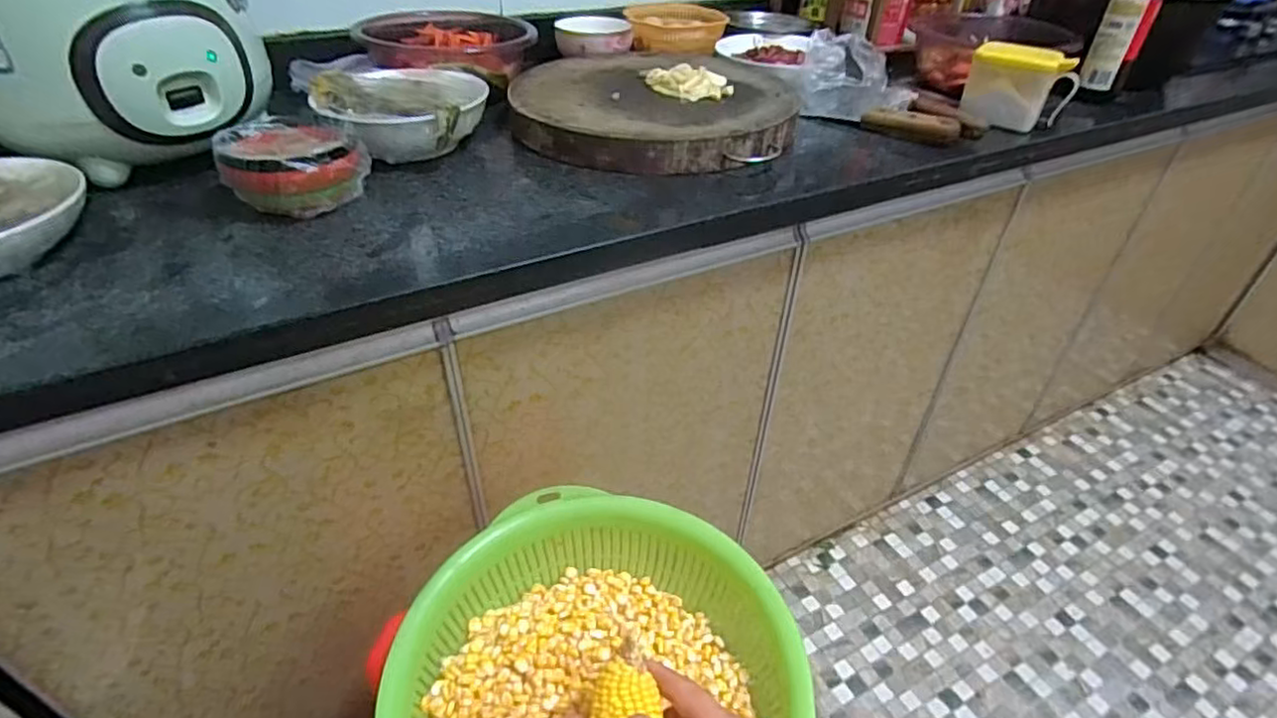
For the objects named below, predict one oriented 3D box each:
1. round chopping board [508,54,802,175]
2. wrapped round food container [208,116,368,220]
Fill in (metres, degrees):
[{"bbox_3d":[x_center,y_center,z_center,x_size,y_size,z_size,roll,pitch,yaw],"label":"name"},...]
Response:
[{"bbox_3d":[0.020,-0.311,0.779,0.313,0.041,0.329,-1,39,1],"label":"round chopping board"},{"bbox_3d":[-0.310,-0.169,0.581,0.109,0.063,0.091,10,40,10],"label":"wrapped round food container"}]

